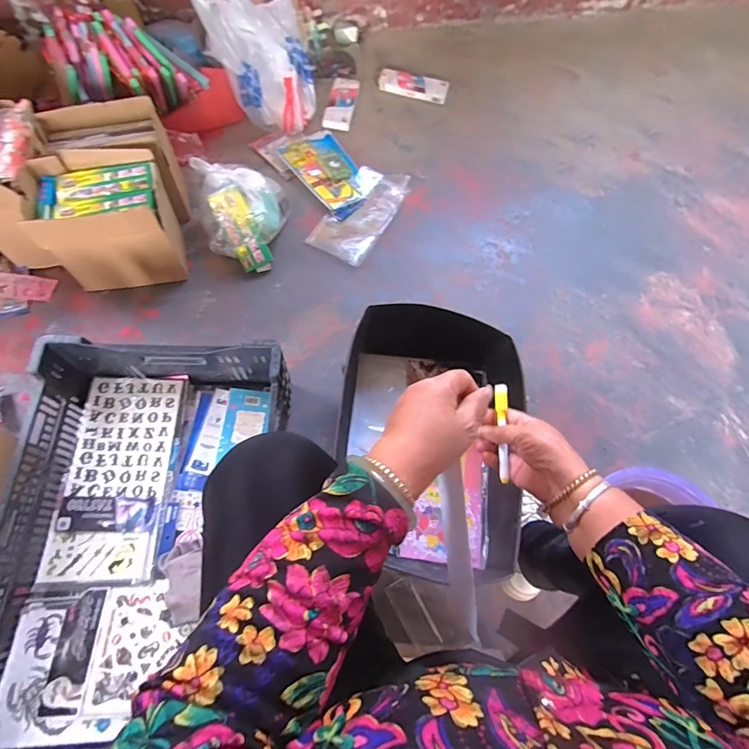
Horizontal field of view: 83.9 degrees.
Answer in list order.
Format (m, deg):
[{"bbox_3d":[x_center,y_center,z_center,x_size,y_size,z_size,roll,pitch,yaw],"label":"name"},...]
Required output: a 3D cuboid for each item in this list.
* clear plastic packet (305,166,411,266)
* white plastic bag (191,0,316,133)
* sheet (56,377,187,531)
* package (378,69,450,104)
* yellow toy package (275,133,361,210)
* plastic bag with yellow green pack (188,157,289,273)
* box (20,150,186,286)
[{"bbox_3d":[-0.030,-0.425,1.091,0.160,0.029,0.328,23,65,14],"label":"clear plastic packet"},{"bbox_3d":[-0.301,-0.826,1.088,0.255,0.328,0.167,-9,62,-2],"label":"white plastic bag"},{"bbox_3d":[-0.450,0.135,0.752,0.170,0.007,0.271,3,68,-4],"label":"sheet"},{"bbox_3d":[0.120,-0.920,1.332,0.220,0.040,0.072,15,64,10],"label":"package"},{"bbox_3d":[-0.129,-0.567,1.134,0.172,0.024,0.265,-29,72,-23],"label":"yellow toy package"},{"bbox_3d":[-0.307,-0.365,0.969,0.194,0.169,0.190,-8,62,-2],"label":"plastic bag with yellow green pack"},{"bbox_3d":[-0.540,-0.324,0.881,0.226,0.209,0.173,-13,62,-4],"label":"box"}]

